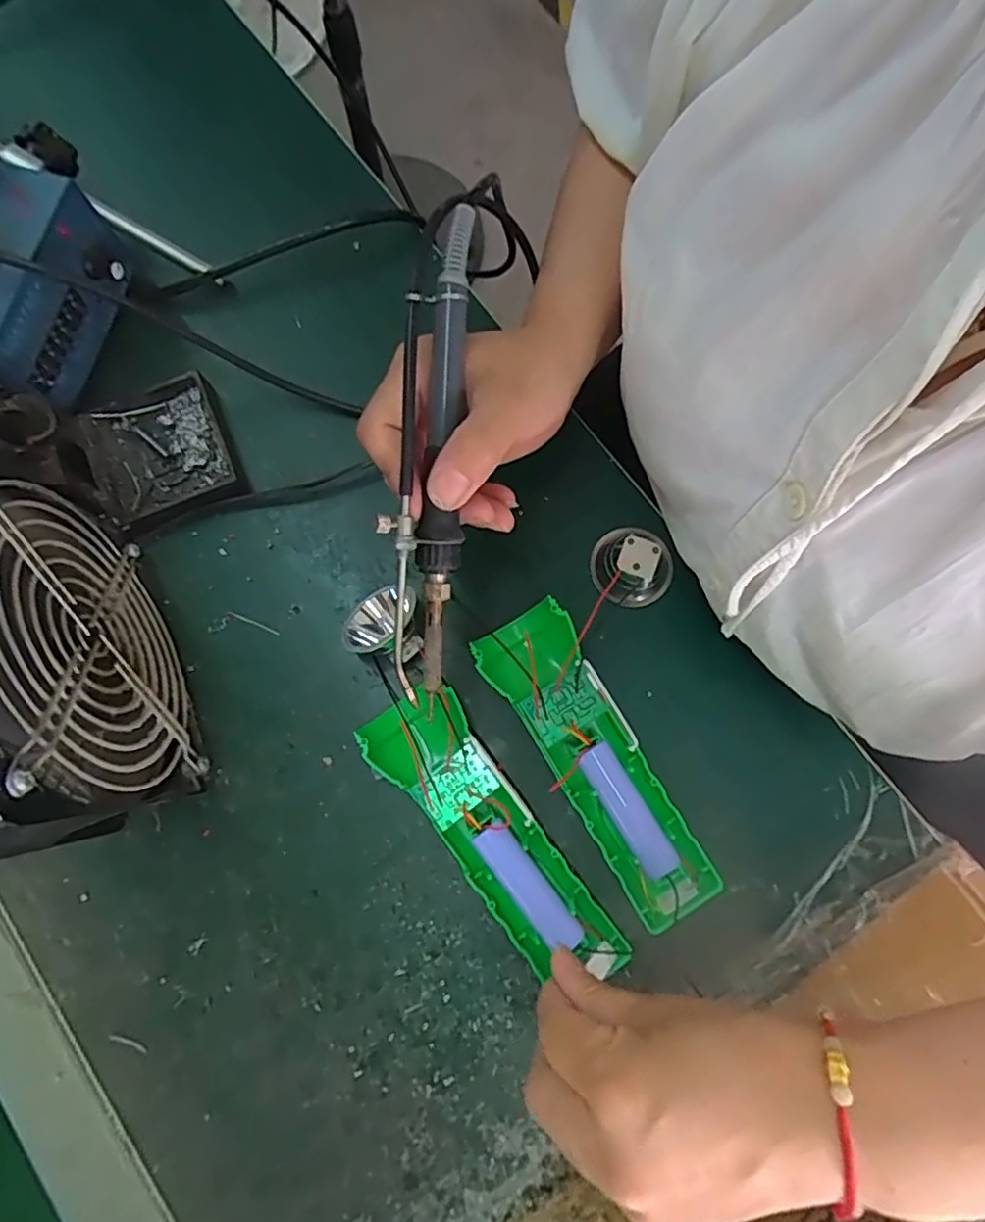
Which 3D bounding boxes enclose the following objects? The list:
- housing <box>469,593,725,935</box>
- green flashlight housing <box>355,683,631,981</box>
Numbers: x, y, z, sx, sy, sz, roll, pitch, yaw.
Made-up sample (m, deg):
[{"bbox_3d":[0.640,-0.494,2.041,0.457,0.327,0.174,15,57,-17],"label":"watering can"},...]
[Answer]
[{"bbox_3d":[0.051,0.072,0.317,0.047,0.032,0.161,-31,79,-4],"label":"housing"},{"bbox_3d":[0.001,0.104,0.305,0.047,0.026,0.156,-40,78,-9],"label":"green flashlight housing"}]

